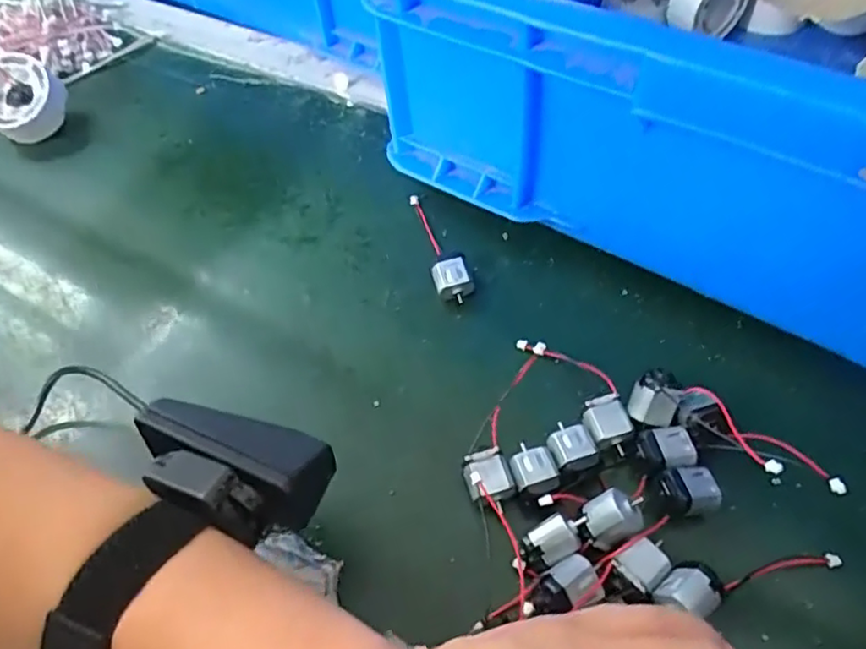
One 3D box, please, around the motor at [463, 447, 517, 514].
[{"bbox_3d":[0.024,0.068,0.277,0.020,0.014,0.025,-16,56,-6],"label":"motor"}]

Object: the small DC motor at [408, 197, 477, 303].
[{"bbox_3d":[0.003,-0.045,0.362,0.019,0.017,0.082,-15,56,-5],"label":"small DC motor"}]

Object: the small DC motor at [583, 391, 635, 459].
[{"bbox_3d":[0.079,0.048,0.291,0.019,0.015,0.025,-15,56,-5],"label":"small DC motor"}]

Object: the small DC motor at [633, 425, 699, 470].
[{"bbox_3d":[0.101,0.056,0.279,0.024,0.013,0.019,-8,55,0],"label":"small DC motor"}]

